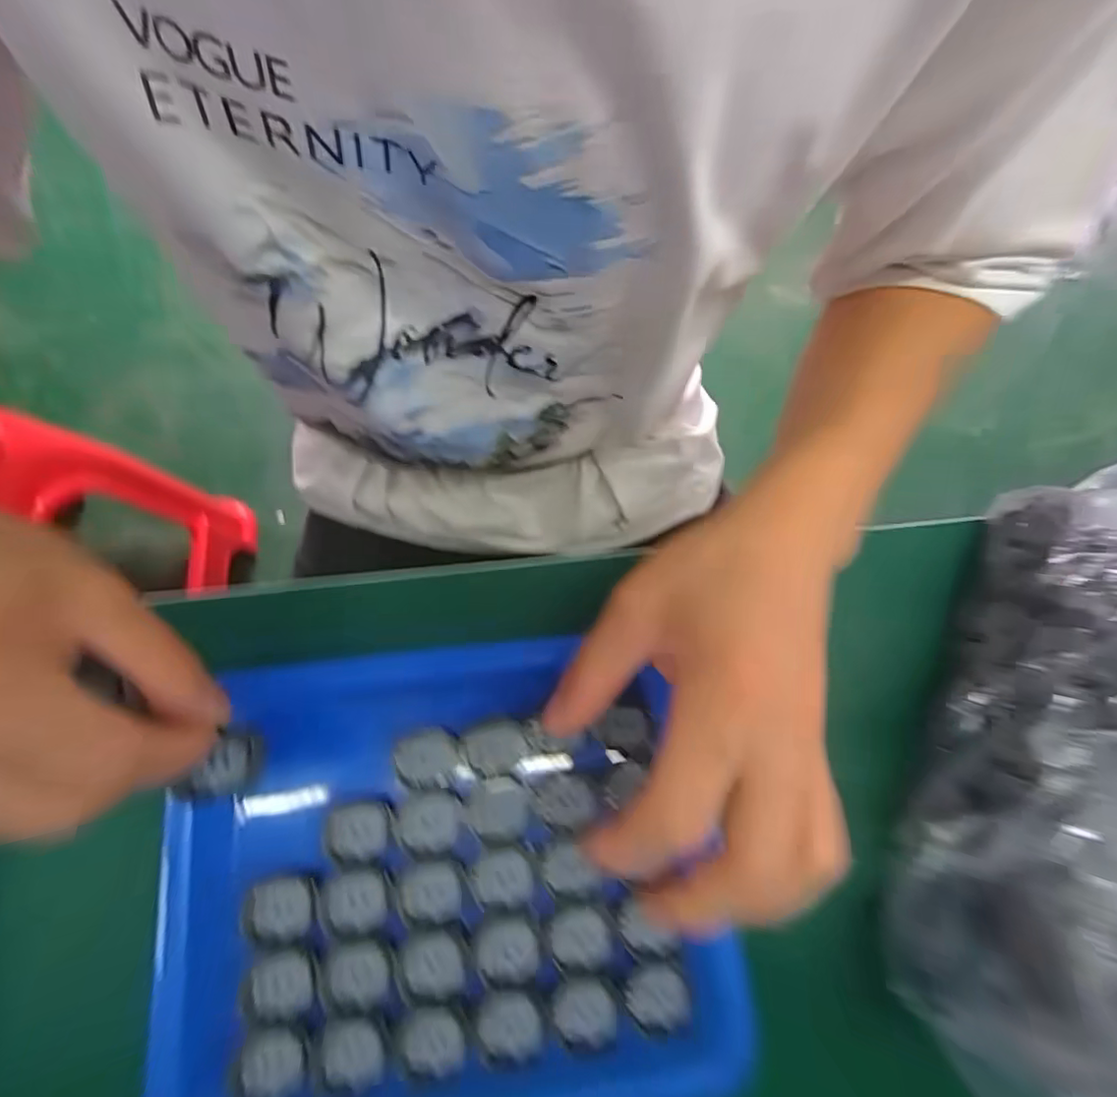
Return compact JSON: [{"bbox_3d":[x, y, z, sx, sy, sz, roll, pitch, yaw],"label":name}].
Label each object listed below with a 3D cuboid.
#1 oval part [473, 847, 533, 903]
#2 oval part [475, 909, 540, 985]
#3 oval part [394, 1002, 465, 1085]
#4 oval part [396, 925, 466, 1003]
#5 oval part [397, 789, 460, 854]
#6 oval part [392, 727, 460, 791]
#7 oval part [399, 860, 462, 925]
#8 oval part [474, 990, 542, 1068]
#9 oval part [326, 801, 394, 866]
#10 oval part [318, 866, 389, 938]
[{"bbox_3d":[-0.024,0.138,0.232,0.025,0.004,0.021,2,74,-4],"label":"oval part"},{"bbox_3d":[-0.021,0.163,0.226,0.025,0.004,0.025,3,74,-4],"label":"oval part"},{"bbox_3d":[-0.050,0.190,0.213,0.027,0.004,0.024,0,74,-5],"label":"oval part"},{"bbox_3d":[-0.051,0.166,0.220,0.026,0.004,0.024,-6,75,-6],"label":"oval part"},{"bbox_3d":[-0.056,0.116,0.236,0.025,0.004,0.024,-2,75,-5],"label":"oval part"},{"bbox_3d":[-0.058,0.092,0.243,0.029,0.006,0.025,-1,75,-5],"label":"oval part"},{"bbox_3d":[-0.053,0.142,0.229,0.025,0.004,0.022,-5,75,-6],"label":"oval part"},{"bbox_3d":[-0.019,0.188,0.218,0.026,0.005,0.024,3,74,-4],"label":"oval part"},{"bbox_3d":[-0.085,0.121,0.234,0.026,0.004,0.023,-4,75,-6],"label":"oval part"},{"bbox_3d":[-0.084,0.145,0.226,0.026,0.004,0.024,-10,76,-7],"label":"oval part"}]

